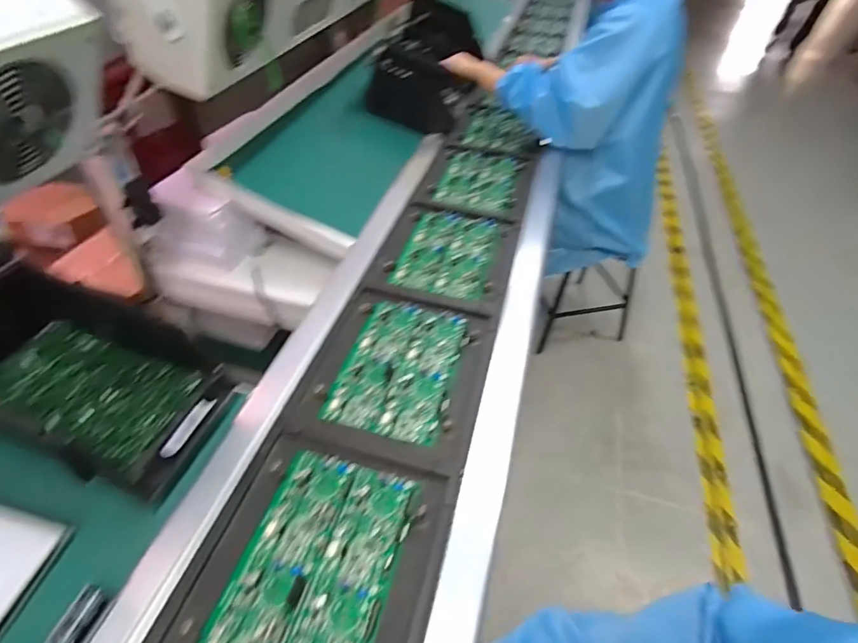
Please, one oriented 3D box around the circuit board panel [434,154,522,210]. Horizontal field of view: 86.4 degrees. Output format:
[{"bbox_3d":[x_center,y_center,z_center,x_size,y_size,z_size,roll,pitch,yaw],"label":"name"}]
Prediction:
[{"bbox_3d":[0.108,-0.309,0.984,0.158,0.019,0.200,12,47,8],"label":"circuit board panel"}]

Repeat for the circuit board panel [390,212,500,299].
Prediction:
[{"bbox_3d":[0.036,-0.126,0.806,0.157,0.018,0.213,12,47,8],"label":"circuit board panel"}]

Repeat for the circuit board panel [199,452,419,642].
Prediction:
[{"bbox_3d":[-0.109,0.242,0.450,0.148,0.014,0.213,13,47,9],"label":"circuit board panel"}]

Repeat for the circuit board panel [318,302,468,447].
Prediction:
[{"bbox_3d":[-0.038,0.055,0.627,0.150,0.011,0.212,12,47,8],"label":"circuit board panel"}]

